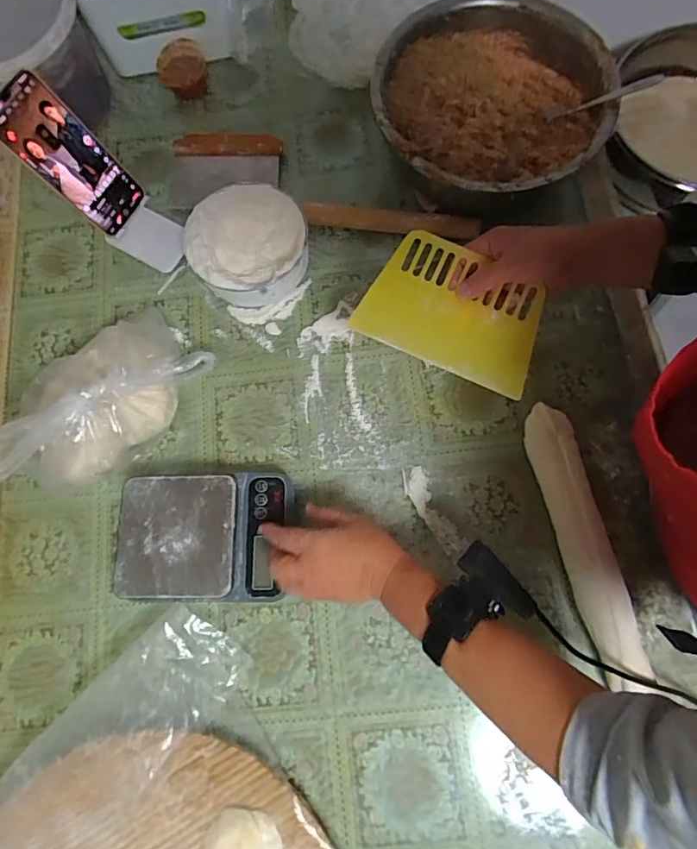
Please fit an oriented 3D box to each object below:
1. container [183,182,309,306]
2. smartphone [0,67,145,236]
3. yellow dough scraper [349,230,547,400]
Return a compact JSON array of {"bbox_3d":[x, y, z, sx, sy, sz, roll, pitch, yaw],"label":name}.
[{"bbox_3d":[-0.117,-0.210,0.585,0.134,0.077,0.141,-1,76,4],"label":"container"},{"bbox_3d":[-0.302,-0.287,0.529,0.013,0.161,0.078,29,82,35],"label":"smartphone"},{"bbox_3d":[0.102,-0.108,0.456,0.162,0.007,0.113,24,86,3],"label":"yellow dough scraper"}]

